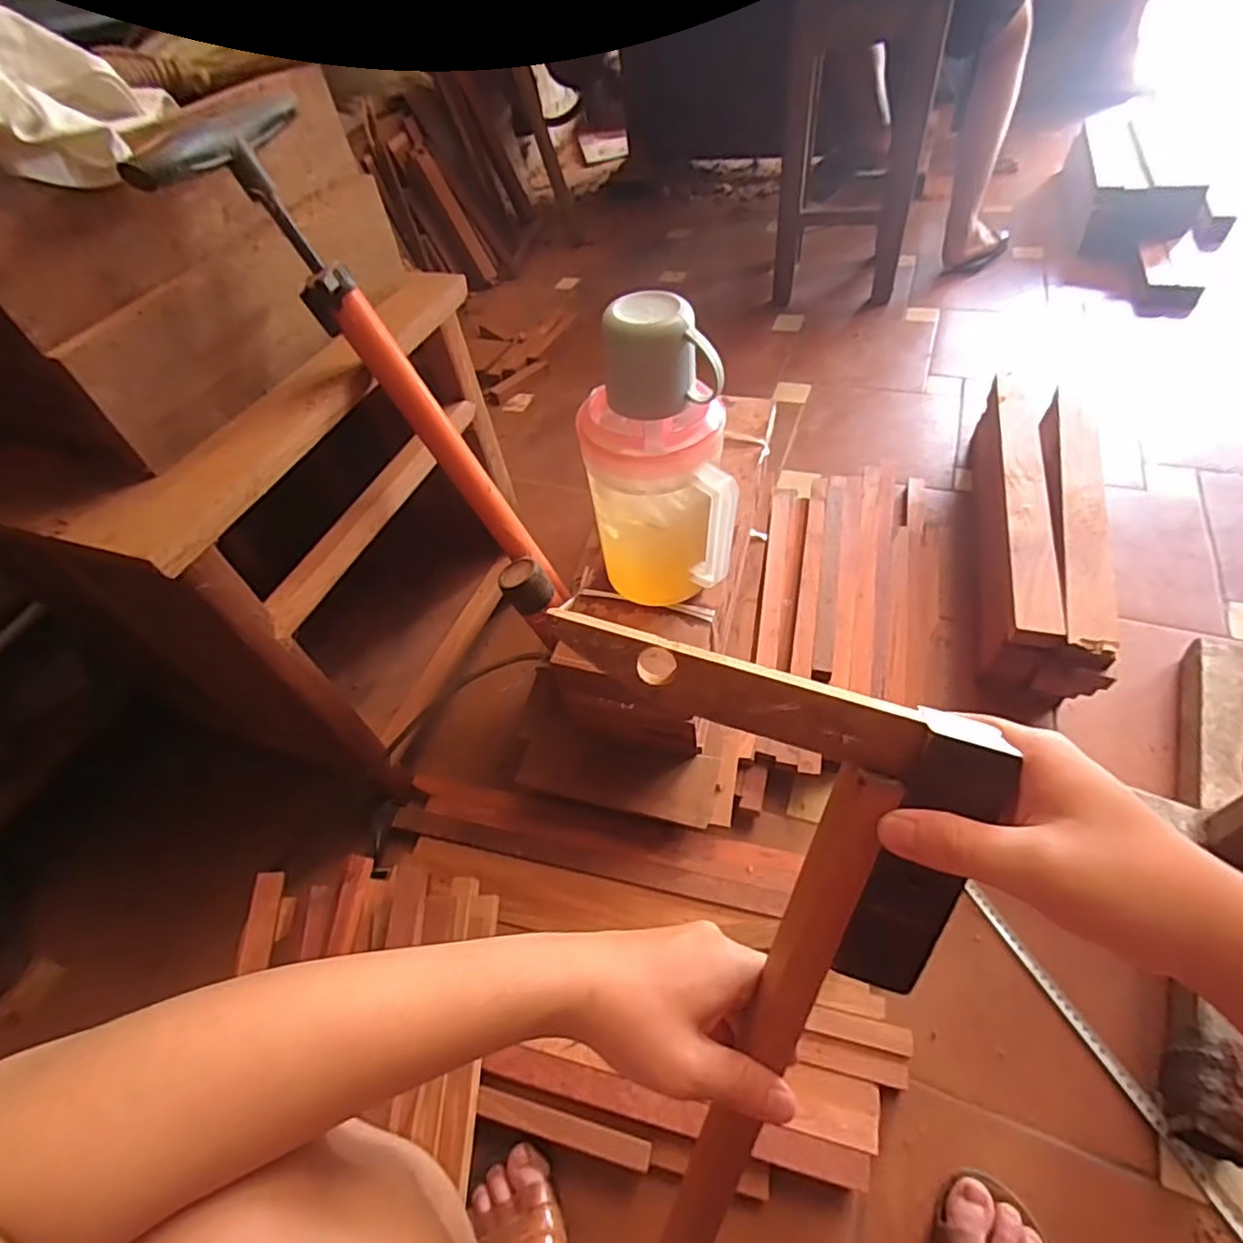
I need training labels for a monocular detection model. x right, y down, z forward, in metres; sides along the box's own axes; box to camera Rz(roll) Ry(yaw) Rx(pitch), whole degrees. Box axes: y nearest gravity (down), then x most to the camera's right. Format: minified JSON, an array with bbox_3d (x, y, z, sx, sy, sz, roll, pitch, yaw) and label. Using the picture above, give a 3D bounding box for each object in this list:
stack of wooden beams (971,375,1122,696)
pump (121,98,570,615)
[{"bbox_3d":[0.615,-0.140,0.946,0.119,0.165,0.578,10,54,16],"label":"stack of wooden beams"},{"bbox_3d":[-0.218,-0.194,0.639,0.071,0.516,0.155,-3,46,32],"label":"pump"}]

